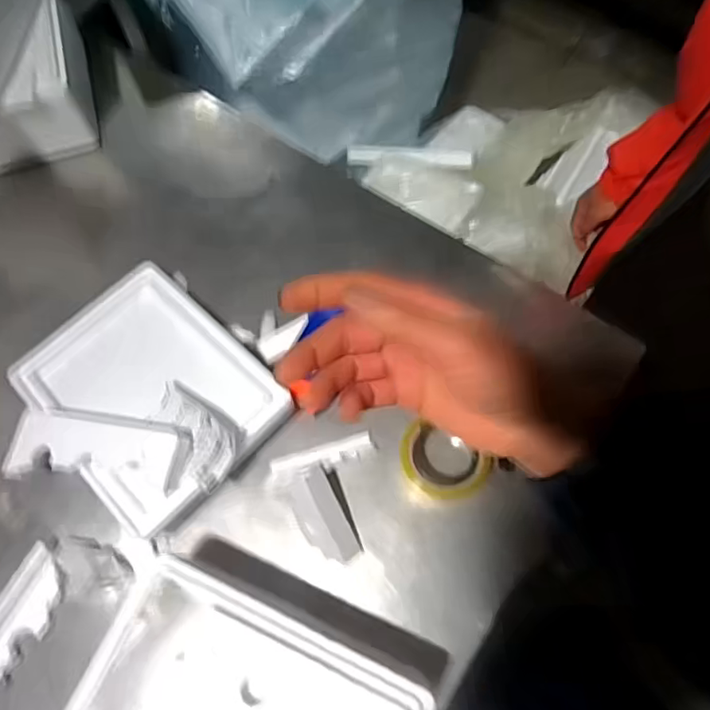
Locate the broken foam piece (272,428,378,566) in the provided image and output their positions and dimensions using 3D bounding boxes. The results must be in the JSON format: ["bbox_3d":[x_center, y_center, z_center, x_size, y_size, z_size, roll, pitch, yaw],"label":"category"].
[{"bbox_3d":[-0.025,0.165,0.647,0.130,0.054,0.132,-19,70,-6],"label":"broken foam piece"}]

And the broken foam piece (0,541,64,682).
[{"bbox_3d":[-0.376,0.293,0.623,0.056,0.026,0.153,26,71,11],"label":"broken foam piece"}]

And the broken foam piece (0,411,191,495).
[{"bbox_3d":[-0.290,0.103,0.636,0.201,0.044,0.084,7,69,3],"label":"broken foam piece"}]

